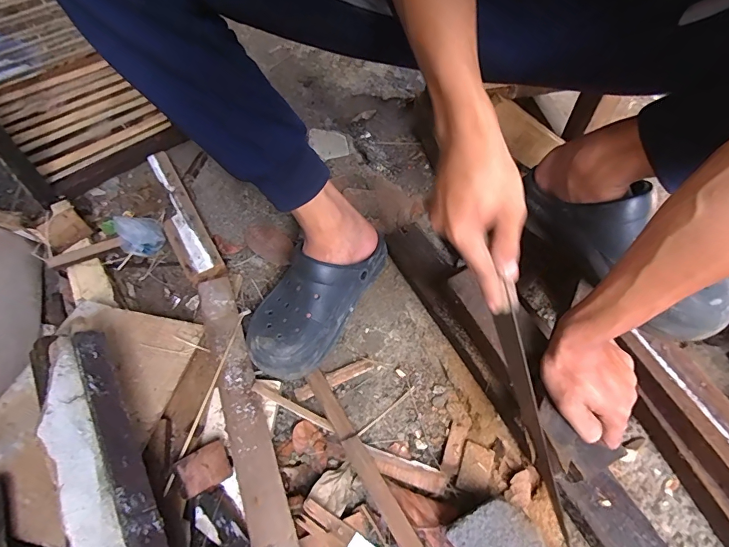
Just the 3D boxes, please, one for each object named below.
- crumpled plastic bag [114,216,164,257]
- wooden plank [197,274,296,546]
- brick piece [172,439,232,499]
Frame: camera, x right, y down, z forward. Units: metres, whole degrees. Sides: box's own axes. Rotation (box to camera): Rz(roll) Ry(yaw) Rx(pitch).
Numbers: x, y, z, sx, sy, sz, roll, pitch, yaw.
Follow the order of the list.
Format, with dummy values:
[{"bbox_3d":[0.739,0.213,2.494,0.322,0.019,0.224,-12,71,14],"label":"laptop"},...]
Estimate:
[{"bbox_3d":[-0.361,-0.060,0.655,0.070,0.061,0.047,-29,61,-16],"label":"crumpled plastic bag"},{"bbox_3d":[-0.151,0.158,0.504,0.046,0.011,0.369,-13,59,-21],"label":"wooden plank"},{"bbox_3d":[-0.185,0.225,0.473,0.058,0.016,0.044,-19,76,-46],"label":"brick piece"}]

